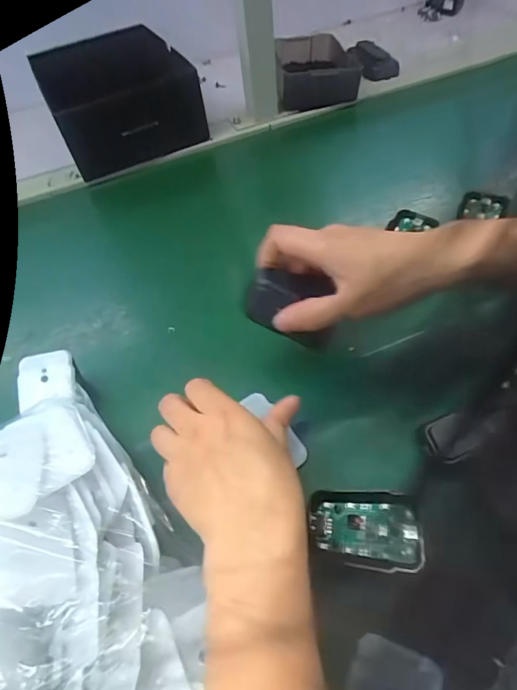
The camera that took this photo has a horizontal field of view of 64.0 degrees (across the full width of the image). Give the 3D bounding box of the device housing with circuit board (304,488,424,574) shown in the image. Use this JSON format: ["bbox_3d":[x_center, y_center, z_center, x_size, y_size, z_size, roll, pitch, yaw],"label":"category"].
[{"bbox_3d":[0.066,0.115,0.259,0.066,0.012,0.044,-7,56,19],"label":"device housing with circuit board"}]

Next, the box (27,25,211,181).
[{"bbox_3d":[-0.194,-0.339,0.582,0.178,0.097,0.195,-26,58,-12],"label":"box"}]

